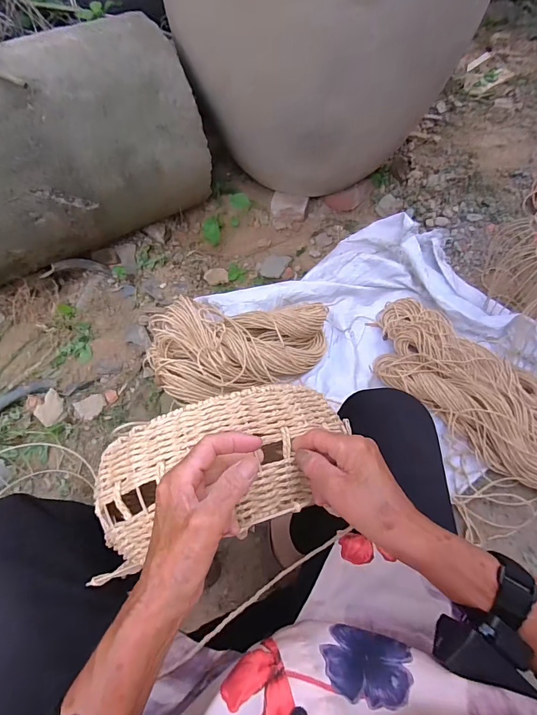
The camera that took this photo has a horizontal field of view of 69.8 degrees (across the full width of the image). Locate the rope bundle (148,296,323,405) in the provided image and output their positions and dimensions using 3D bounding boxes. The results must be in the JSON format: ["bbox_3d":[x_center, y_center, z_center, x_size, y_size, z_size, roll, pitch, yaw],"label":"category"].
[{"bbox_3d":[-0.062,-0.044,0.955,0.456,0.138,0.243,-19,56,-11],"label":"rope bundle"}]

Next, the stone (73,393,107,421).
[{"bbox_3d":[-0.434,0.121,0.946,0.067,0.018,0.055,-33,66,-21],"label":"stone"}]

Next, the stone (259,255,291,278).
[{"bbox_3d":[0.019,-0.292,1.228,0.082,0.016,0.103,20,63,22],"label":"stone"}]

